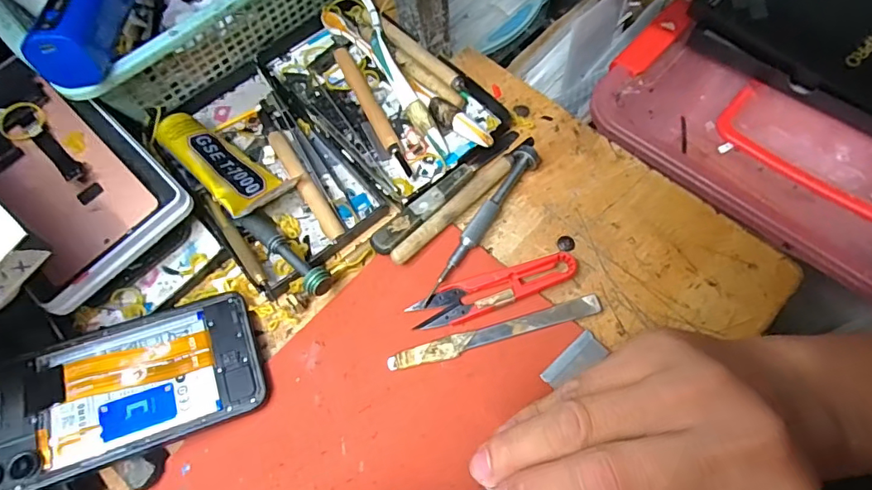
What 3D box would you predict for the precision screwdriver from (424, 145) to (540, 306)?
[{"bbox_3d":[0.030,-0.016,0.319,0.015,0.010,0.125,30,72,16],"label":"precision screwdriver"}]

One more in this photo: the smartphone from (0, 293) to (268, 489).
[{"bbox_3d":[-0.183,0.082,0.276,0.162,0.013,0.076,-17,70,-19],"label":"smartphone"}]

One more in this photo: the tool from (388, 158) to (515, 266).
[{"bbox_3d":[0.012,-0.025,0.323,0.106,0.009,0.013,-42,70,-14],"label":"tool"}]

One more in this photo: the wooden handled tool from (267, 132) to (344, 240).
[{"bbox_3d":[-0.091,-0.043,0.340,0.011,0.011,0.099,-32,68,-10],"label":"wooden handled tool"}]

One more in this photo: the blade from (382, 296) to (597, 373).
[{"bbox_3d":[0.037,0.052,0.294,0.130,0.004,0.012,-17,66,-3],"label":"blade"}]

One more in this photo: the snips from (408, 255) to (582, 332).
[{"bbox_3d":[0.035,0.027,0.301,0.101,0.013,0.024,-18,66,-4],"label":"snips"}]

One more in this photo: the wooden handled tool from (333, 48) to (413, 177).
[{"bbox_3d":[-0.047,-0.099,0.360,0.011,0.009,0.119,-26,67,-7],"label":"wooden handled tool"}]

